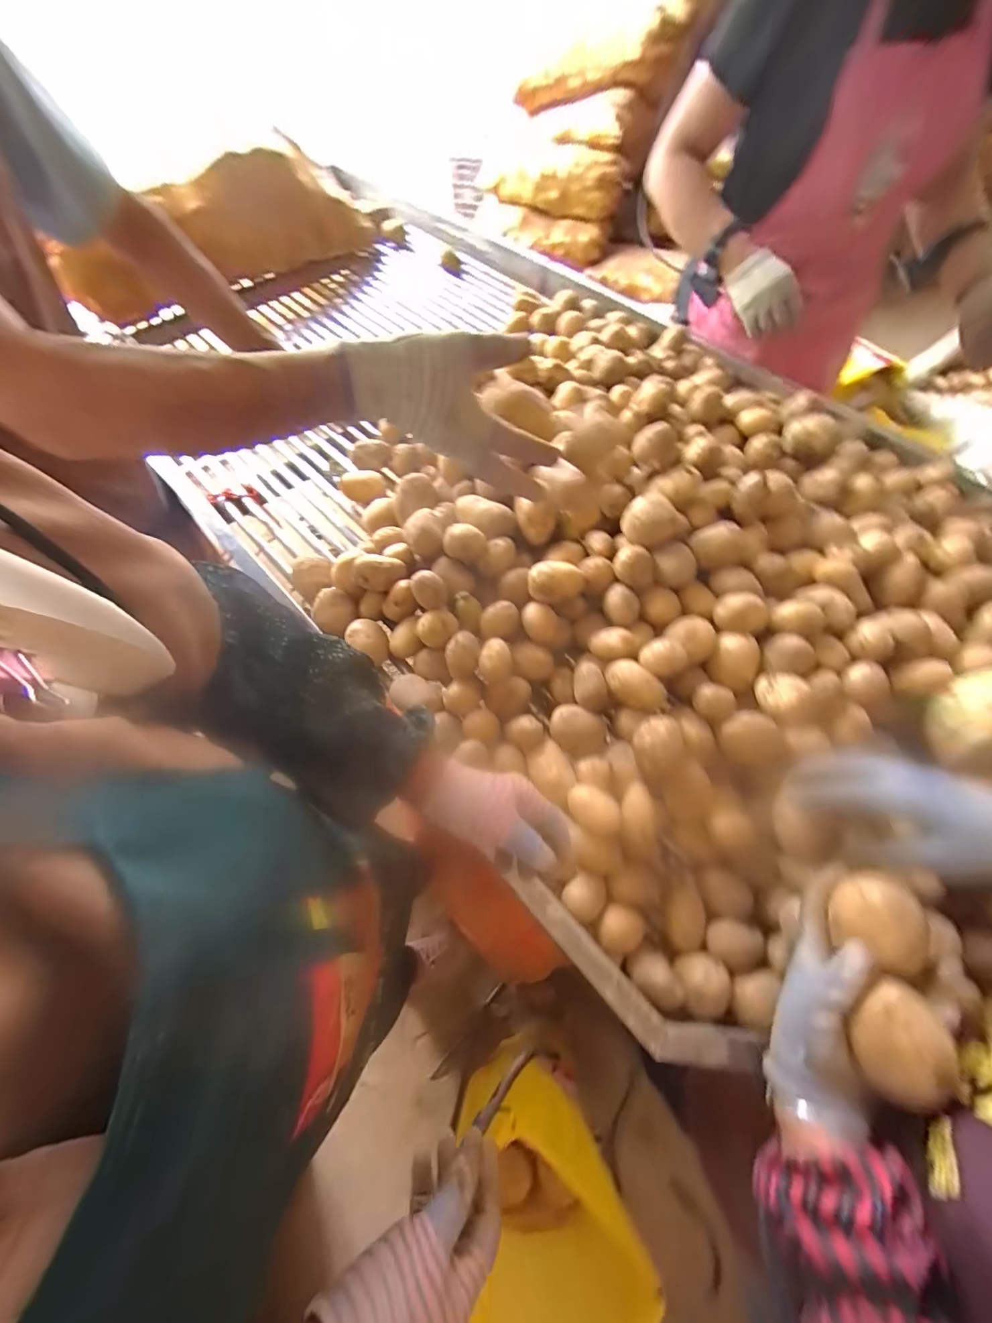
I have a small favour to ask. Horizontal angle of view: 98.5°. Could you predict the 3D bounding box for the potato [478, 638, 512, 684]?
[{"bbox_3d":[0.000,-0.003,0.552,0.041,0.034,0.057,-1,63,3],"label":"potato"}]

